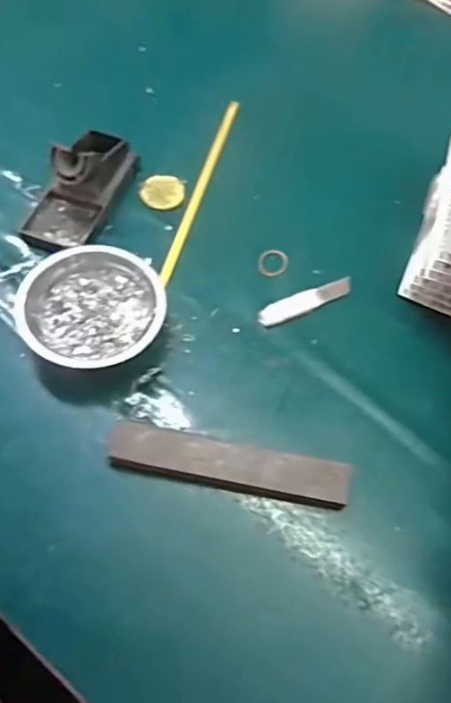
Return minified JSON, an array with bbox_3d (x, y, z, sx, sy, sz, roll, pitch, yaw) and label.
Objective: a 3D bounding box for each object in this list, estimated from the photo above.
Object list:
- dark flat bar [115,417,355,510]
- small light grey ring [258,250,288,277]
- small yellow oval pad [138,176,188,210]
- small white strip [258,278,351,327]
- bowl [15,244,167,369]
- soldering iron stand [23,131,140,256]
[{"bbox_3d":[0.003,0.096,0.462,0.200,0.021,0.039,11,62,2],"label":"dark flat bar"},{"bbox_3d":[0.050,-0.093,0.574,0.034,0.005,0.028,-29,67,-17],"label":"small light grey ring"},{"bbox_3d":[-0.070,-0.179,0.615,0.050,0.013,0.043,-6,63,-6],"label":"small yellow oval pad"},{"bbox_3d":[0.081,-0.051,0.554,0.107,0.007,0.023,-24,66,-15],"label":"small white strip"},{"bbox_3d":[-0.122,-0.040,0.516,0.128,0.043,0.123,9,62,1],"label":"bowl"},{"bbox_3d":[-0.151,-0.175,0.576,0.078,0.074,0.154,31,77,12],"label":"soldering iron stand"}]

